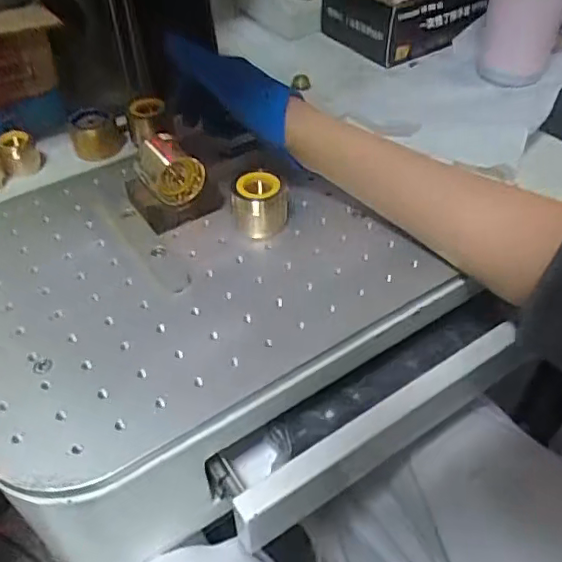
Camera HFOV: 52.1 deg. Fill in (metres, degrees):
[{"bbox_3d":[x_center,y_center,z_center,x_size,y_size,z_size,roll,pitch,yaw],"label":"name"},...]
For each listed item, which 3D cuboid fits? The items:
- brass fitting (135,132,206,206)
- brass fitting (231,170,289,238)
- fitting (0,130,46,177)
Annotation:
[{"bbox_3d":[-0.083,-0.082,0.429,0.043,0.044,0.042,-18,48,-16],"label":"brass fitting"},{"bbox_3d":[-0.016,-0.056,0.426,0.040,0.038,0.032,-15,47,-12],"label":"brass fitting"},{"bbox_3d":[-0.225,-0.108,0.500,0.031,0.039,0.024,-15,47,-12],"label":"fitting"}]

